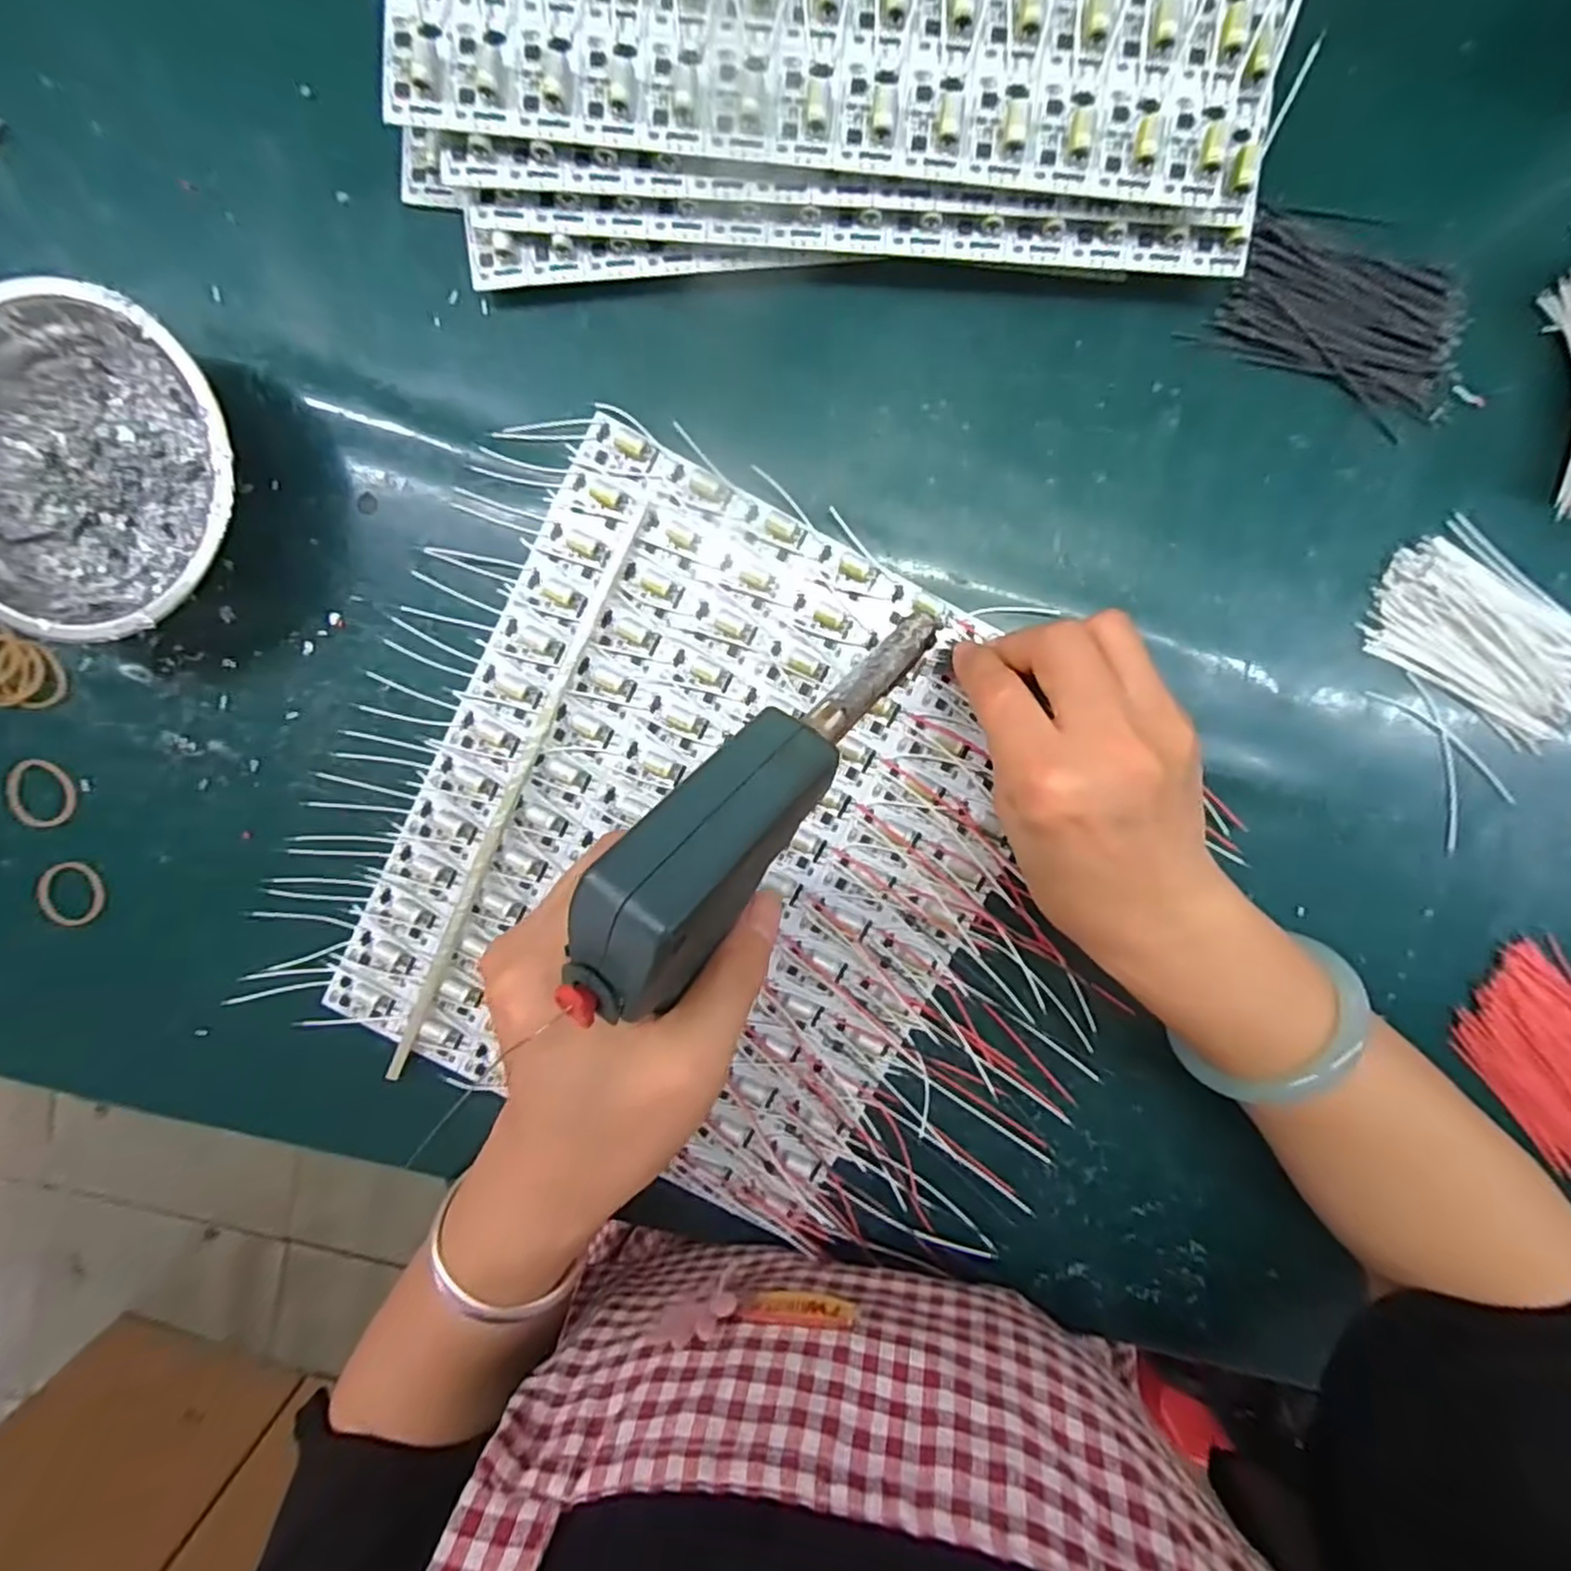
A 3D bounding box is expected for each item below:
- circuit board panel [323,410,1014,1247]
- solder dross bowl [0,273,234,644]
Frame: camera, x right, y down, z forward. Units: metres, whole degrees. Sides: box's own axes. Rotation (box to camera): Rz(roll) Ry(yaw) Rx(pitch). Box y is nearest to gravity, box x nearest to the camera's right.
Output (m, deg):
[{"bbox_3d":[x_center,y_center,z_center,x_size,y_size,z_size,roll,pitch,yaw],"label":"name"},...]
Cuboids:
[{"bbox_3d":[-0.035,0.029,0.310,0.242,0.013,0.283,28,95,-1],"label":"circuit board panel"},{"bbox_3d":[-0.270,-0.122,0.284,0.119,0.049,0.122,0,95,1],"label":"solder dross bowl"}]

